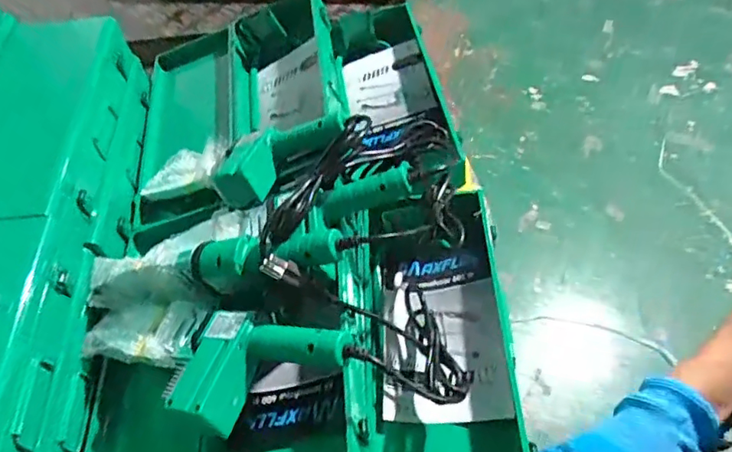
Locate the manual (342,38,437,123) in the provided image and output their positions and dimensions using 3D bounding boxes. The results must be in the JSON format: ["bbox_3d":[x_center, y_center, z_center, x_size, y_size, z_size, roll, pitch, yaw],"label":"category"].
[{"bbox_3d":[0.033,-0.227,0.867,0.133,0.020,0.158,-20,57,13],"label":"manual"}]

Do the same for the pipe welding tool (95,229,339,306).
[{"bbox_3d":[-0.169,0.043,0.579,0.323,0.064,0.068,-12,51,23],"label":"pipe welding tool"}]

